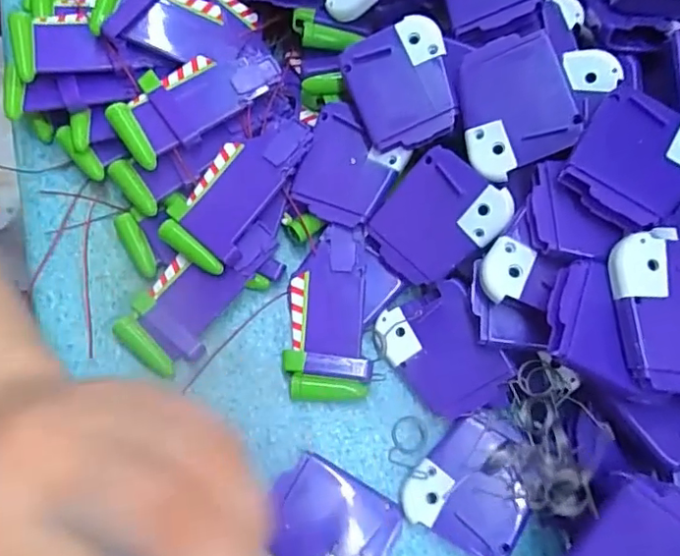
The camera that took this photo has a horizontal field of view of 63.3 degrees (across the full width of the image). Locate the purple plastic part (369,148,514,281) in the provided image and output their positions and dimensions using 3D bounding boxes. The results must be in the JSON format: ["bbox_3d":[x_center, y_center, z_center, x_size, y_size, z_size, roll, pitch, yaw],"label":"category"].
[{"bbox_3d":[0.047,-0.029,0.272,0.050,0.004,0.061,47,109,7],"label":"purple plastic part"}]

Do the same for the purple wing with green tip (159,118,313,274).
[{"bbox_3d":[-0.054,-0.048,0.285,0.043,0.009,0.088,30,81,11],"label":"purple wing with green tip"}]

